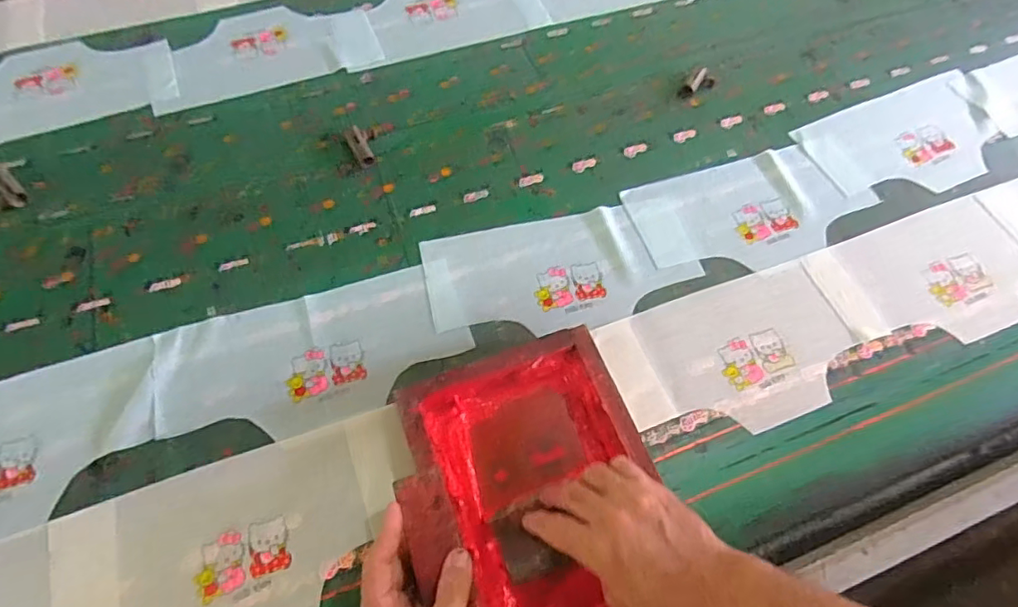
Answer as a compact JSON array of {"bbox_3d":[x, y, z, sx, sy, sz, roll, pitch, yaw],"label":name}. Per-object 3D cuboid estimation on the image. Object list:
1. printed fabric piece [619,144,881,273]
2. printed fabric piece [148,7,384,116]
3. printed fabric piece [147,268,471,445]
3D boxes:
[{"bbox_3d":[0.311,-0.120,0.704,0.303,0.007,0.157,-17,62,-11],"label":"printed fabric piece"},{"bbox_3d":[-0.365,-0.379,0.820,0.321,0.008,0.166,-16,62,-11],"label":"printed fabric piece"},{"bbox_3d":[-0.212,0.056,0.596,0.318,0.005,0.155,-14,62,-9],"label":"printed fabric piece"}]

